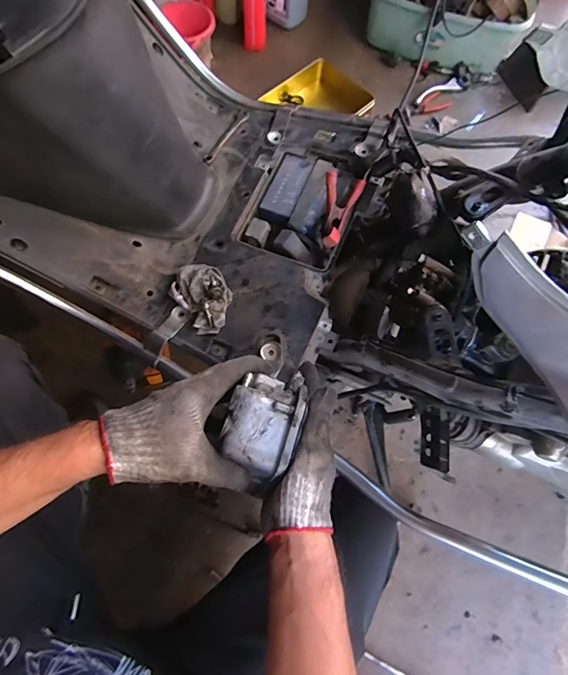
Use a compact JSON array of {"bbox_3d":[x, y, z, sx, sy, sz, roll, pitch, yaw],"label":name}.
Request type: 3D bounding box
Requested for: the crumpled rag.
[{"bbox_3d":[-0.111,-0.057,0.571,0.071,0.028,0.101,-34,75,-13],"label":"crumpled rag"}]

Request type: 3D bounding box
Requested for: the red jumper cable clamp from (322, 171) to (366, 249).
[{"bbox_3d":[0.077,-0.182,0.587,0.051,0.019,0.104,16,91,4],"label":"red jumper cable clamp"}]

